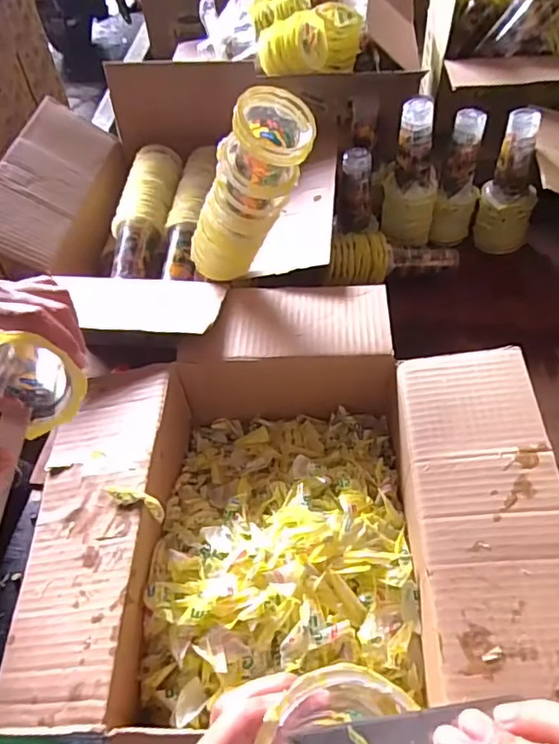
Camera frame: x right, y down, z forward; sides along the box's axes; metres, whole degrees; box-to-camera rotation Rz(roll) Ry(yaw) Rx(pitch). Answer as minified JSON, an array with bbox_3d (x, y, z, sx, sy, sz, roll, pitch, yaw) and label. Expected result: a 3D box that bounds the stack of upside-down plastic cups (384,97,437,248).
[{"bbox_3d":[0.192,-0.273,0.799,0.079,0.194,0.079,-29,56,-18],"label":"stack of upside-down plastic cups"}]

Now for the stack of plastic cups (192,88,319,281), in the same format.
[{"bbox_3d":[-0.037,-0.171,0.569,0.078,0.219,0.070,24,54,-8],"label":"stack of plastic cups"}]

